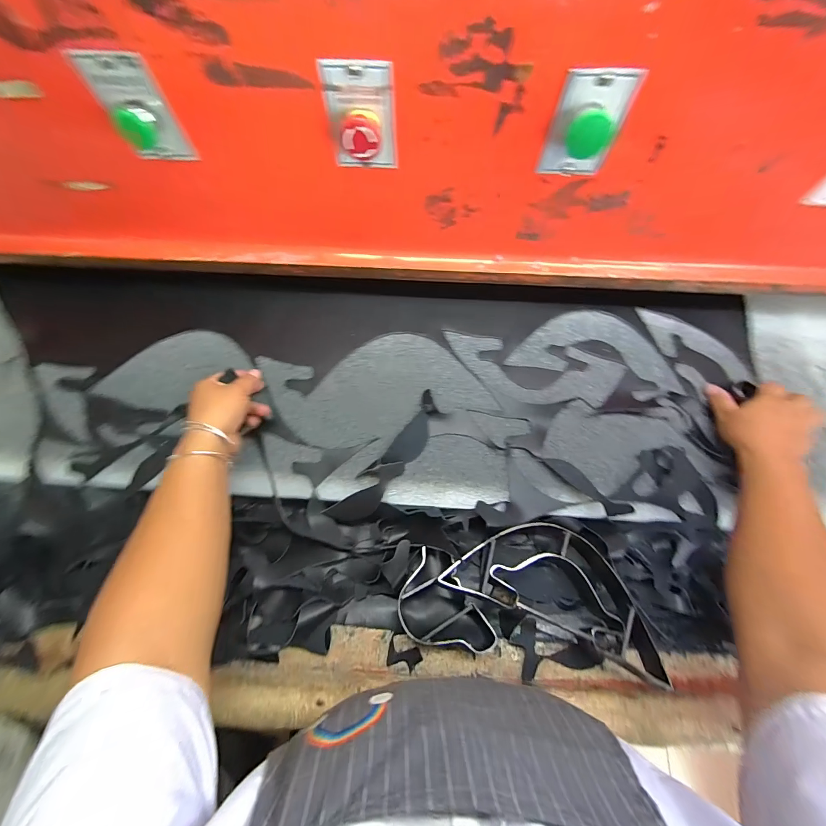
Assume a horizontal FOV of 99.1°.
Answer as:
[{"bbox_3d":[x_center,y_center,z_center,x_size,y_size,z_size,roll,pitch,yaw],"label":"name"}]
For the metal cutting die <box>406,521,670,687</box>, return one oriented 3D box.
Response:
[{"bbox_3d":[0.134,0.207,0.417,0.290,0.053,0.147,6,70,1],"label":"metal cutting die"}]

